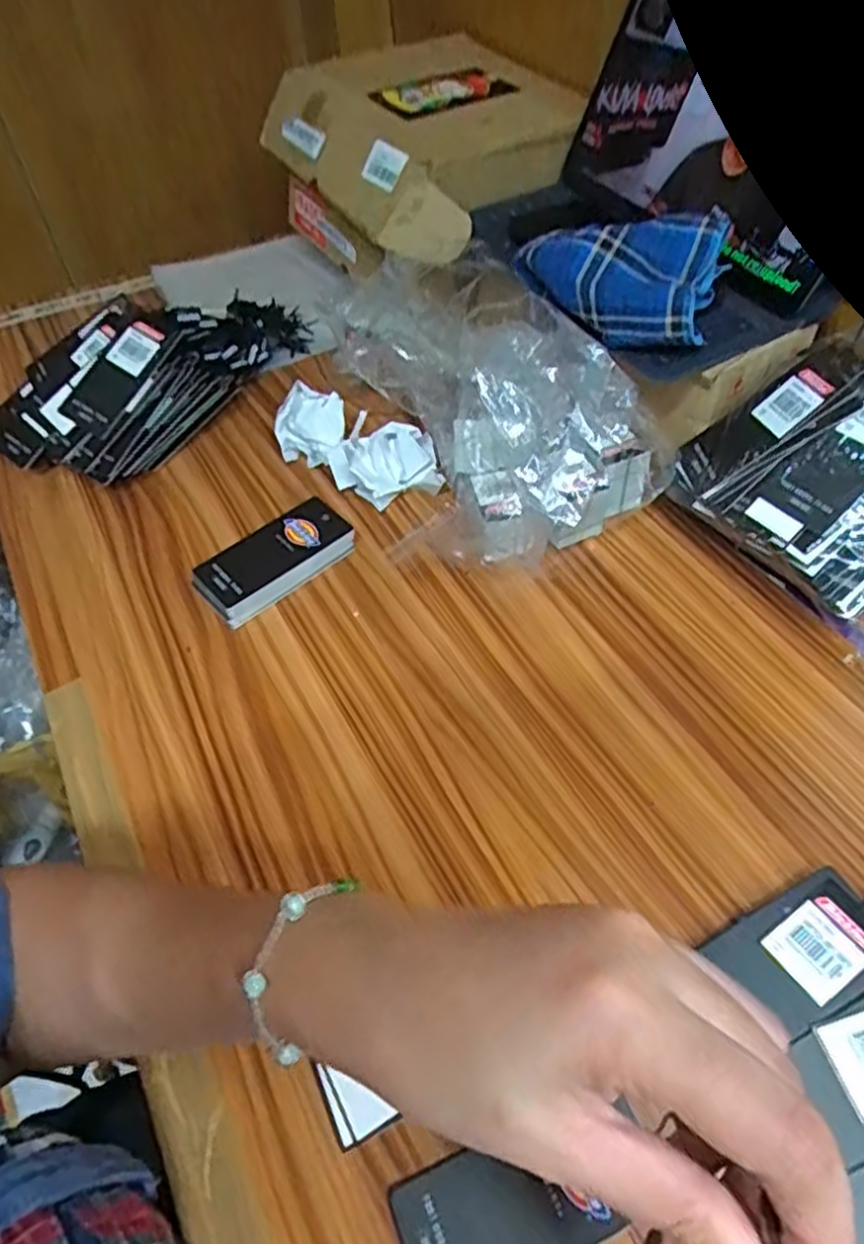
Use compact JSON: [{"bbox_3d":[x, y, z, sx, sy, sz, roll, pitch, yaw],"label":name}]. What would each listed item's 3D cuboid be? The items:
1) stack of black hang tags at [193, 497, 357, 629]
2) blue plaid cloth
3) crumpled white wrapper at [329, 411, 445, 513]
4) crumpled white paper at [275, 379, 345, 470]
[{"bbox_3d":[-0.111,-0.046,0.523,0.111,0.020,0.055,-35,58,-22],"label":"stack of black hang tags"},{"bbox_3d":[0.123,-0.235,0.493,0.135,0.043,0.116,10,54,10],"label":"blue plaid cloth"},{"bbox_3d":[-0.036,-0.118,0.562,0.081,0.043,0.055,-10,53,-5],"label":"crumpled white wrapper"},{"bbox_3d":[-0.098,-0.156,0.586,0.052,0.060,0.018,11,17,-15],"label":"crumpled white paper"}]

